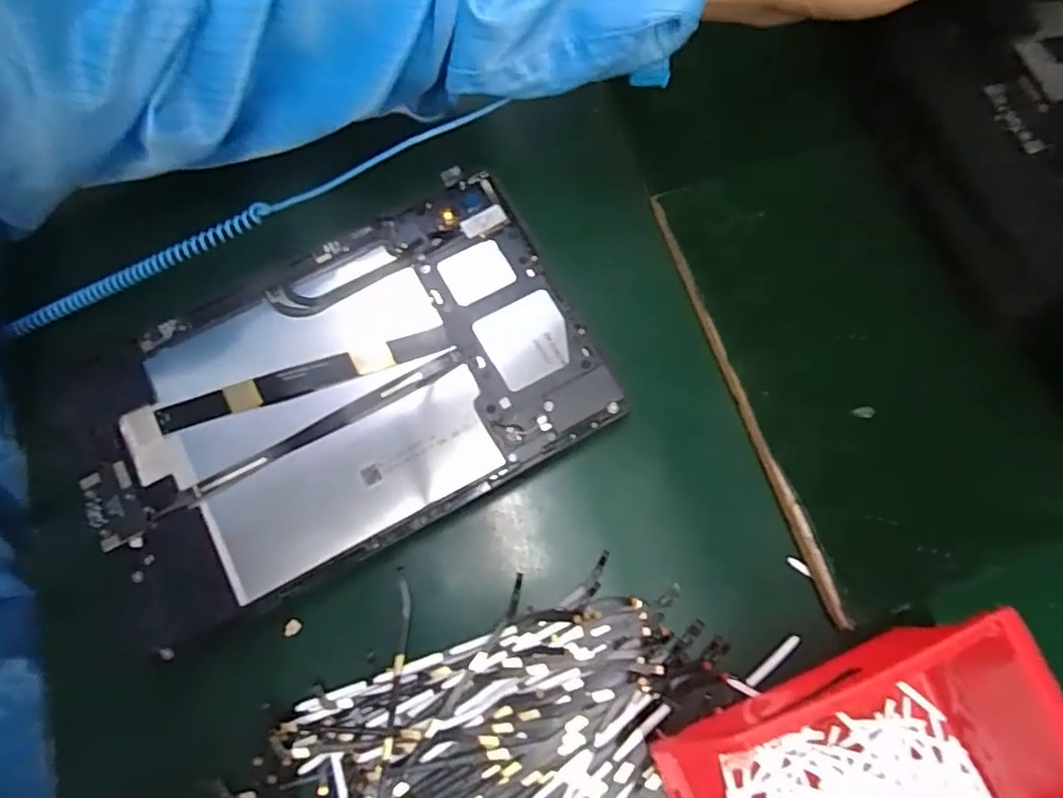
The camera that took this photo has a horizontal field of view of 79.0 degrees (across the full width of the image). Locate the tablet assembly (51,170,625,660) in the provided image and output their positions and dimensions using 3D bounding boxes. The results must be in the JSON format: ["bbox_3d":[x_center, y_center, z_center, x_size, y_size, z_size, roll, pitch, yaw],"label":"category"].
[{"bbox_3d":[-0.093,-0.001,0.309,0.236,0.008,0.149,-29,75,-8],"label":"tablet assembly"}]

